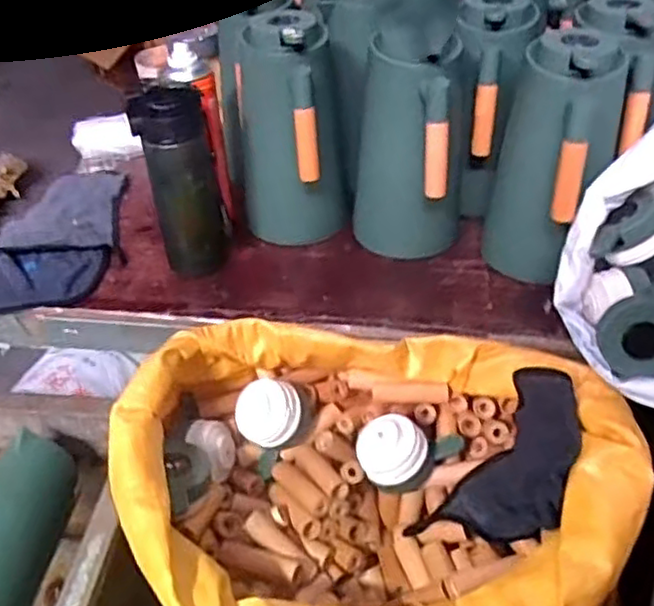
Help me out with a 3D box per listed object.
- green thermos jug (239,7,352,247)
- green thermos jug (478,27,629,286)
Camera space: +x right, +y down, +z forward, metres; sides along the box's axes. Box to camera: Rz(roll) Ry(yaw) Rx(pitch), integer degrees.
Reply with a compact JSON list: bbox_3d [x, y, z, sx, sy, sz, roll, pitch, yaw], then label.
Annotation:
[{"bbox_3d":[-0.040,-0.193,0.795,0.128,0.241,0.125,-2,40,2],"label":"green thermos jug"},{"bbox_3d":[0.240,-0.140,0.724,0.128,0.246,0.129,8,41,13],"label":"green thermos jug"}]

